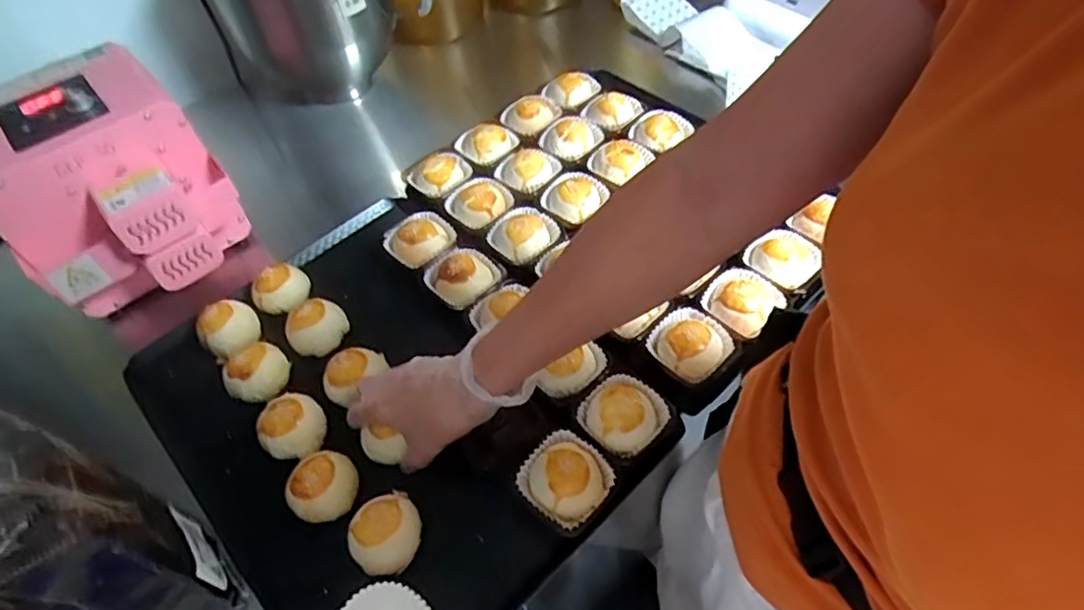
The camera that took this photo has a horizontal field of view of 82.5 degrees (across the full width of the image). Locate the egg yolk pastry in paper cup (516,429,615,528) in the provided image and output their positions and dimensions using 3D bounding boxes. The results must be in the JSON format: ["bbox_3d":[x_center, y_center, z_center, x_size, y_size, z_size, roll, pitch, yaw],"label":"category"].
[{"bbox_3d":[0.020,0.142,0.506,0.067,0.045,0.063,36,62,26],"label":"egg yolk pastry in paper cup"}]

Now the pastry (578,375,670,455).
[{"bbox_3d":[0.070,0.091,0.533,0.066,0.031,0.065,-39,60,-23],"label":"pastry"}]

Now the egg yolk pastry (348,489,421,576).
[{"bbox_3d":[-0.122,0.181,0.490,0.051,0.036,0.058,27,59,22],"label":"egg yolk pastry"}]

